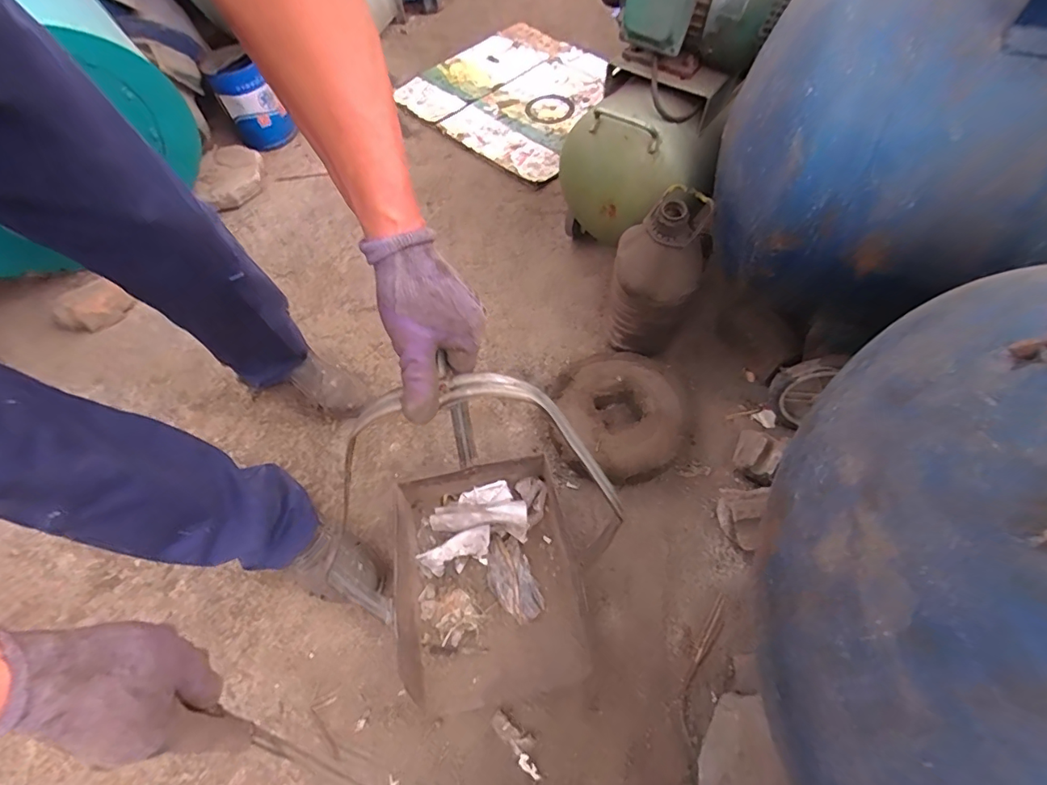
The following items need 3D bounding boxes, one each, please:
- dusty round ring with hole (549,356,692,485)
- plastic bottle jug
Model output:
[{"bbox_3d":[0.176,0.045,0.878,0.230,0.077,0.246,-1,57,1],"label":"dusty round ring with hole"},{"bbox_3d":[0.231,-0.199,0.855,0.140,0.295,0.130,17,66,16],"label":"plastic bottle jug"}]

